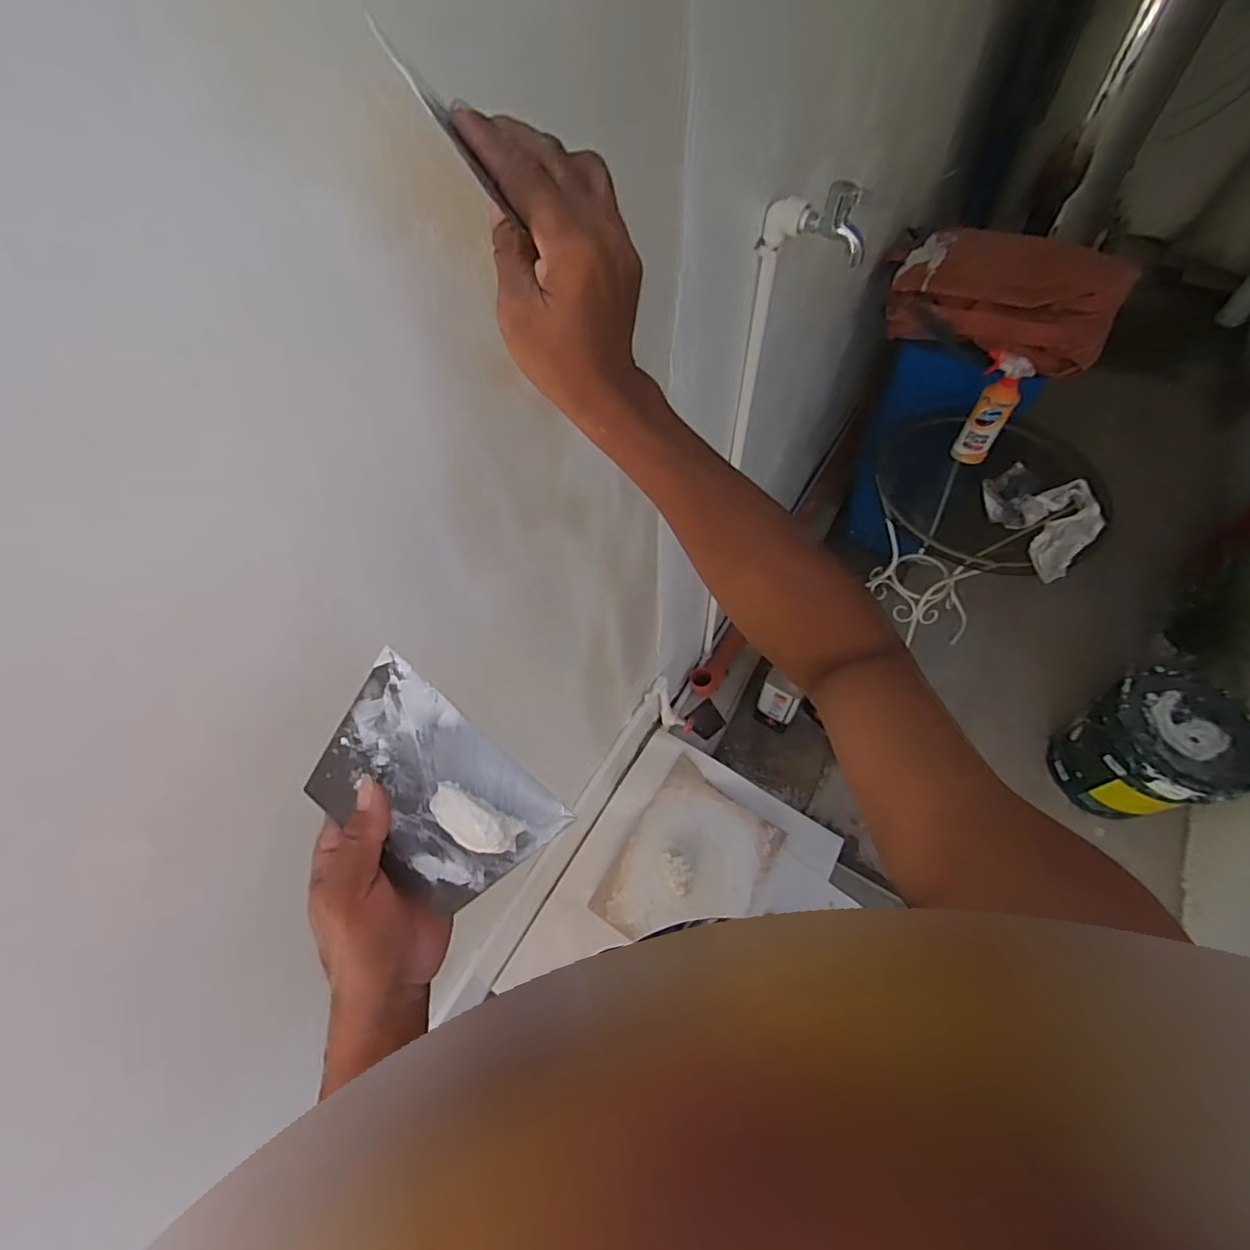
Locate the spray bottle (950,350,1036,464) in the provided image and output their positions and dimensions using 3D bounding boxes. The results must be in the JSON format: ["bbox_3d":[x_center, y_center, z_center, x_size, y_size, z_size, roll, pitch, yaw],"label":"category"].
[{"bbox_3d":[0.772,-0.450,1.242,0.088,0.250,0.059,29,63,21],"label":"spray bottle"}]

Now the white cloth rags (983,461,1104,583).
[{"bbox_3d":[0.851,-0.227,1.213,0.253,0.051,0.227,-40,63,-20],"label":"white cloth rags"}]

